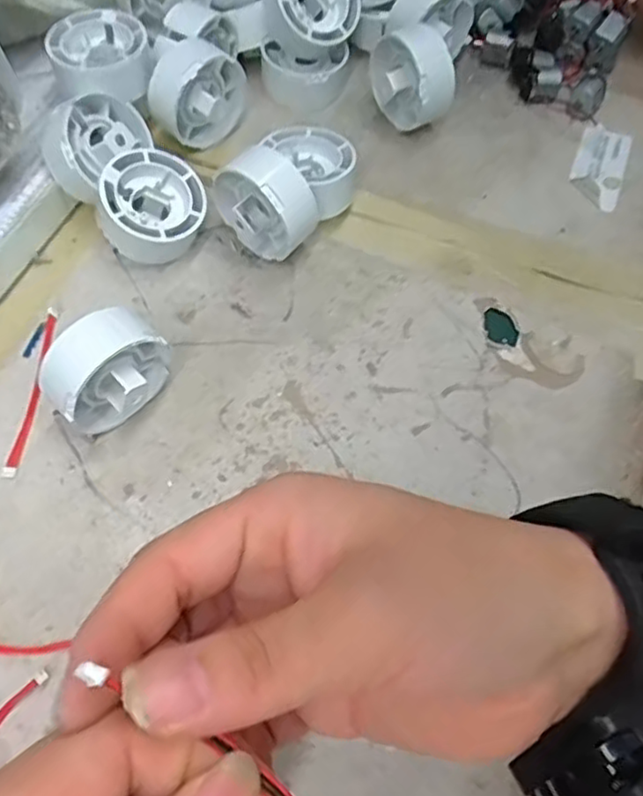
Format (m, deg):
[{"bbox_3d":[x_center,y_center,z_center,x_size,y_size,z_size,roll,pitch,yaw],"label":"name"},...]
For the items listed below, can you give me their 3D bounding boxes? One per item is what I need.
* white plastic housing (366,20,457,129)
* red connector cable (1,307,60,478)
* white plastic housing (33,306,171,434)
[{"bbox_3d":[0.052,-0.191,0.401,0.032,0.054,0.058,-16,62,-11],"label":"white plastic housing"},{"bbox_3d":[-0.137,-0.005,0.324,0.007,0.004,0.091,3,61,0],"label":"red connector cable"},{"bbox_3d":[-0.094,-0.010,0.303,0.054,0.051,0.031,-40,69,-21],"label":"white plastic housing"}]

